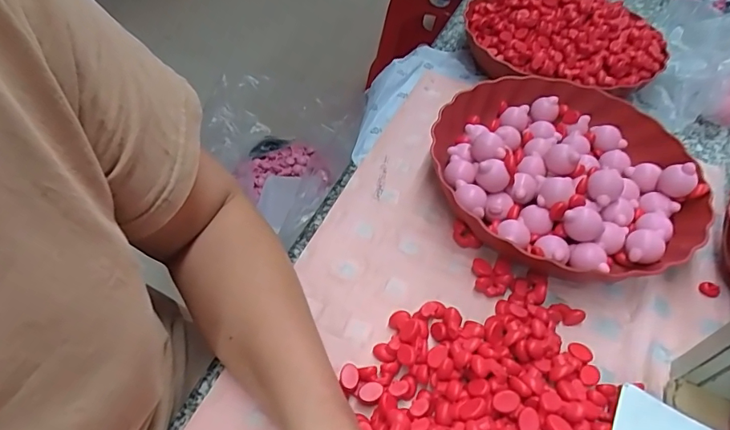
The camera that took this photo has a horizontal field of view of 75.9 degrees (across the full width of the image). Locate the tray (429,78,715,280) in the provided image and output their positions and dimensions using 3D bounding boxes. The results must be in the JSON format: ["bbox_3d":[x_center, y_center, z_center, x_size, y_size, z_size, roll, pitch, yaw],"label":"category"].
[{"bbox_3d":[0.184,-0.046,0.437,0.236,0.044,0.220,-8,49,-5],"label":"tray"}]

